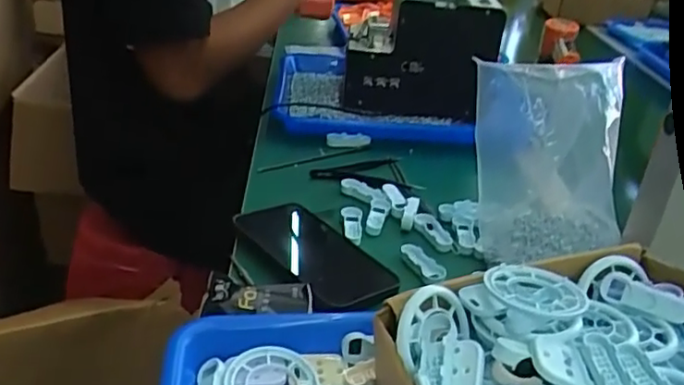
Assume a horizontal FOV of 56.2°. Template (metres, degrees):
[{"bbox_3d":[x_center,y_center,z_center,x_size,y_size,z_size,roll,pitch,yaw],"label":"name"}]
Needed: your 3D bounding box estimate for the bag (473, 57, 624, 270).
[{"bbox_3d":[0.164,-0.023,0.504,0.108,0.192,0.031,-8,36,6],"label":"bag"}]

